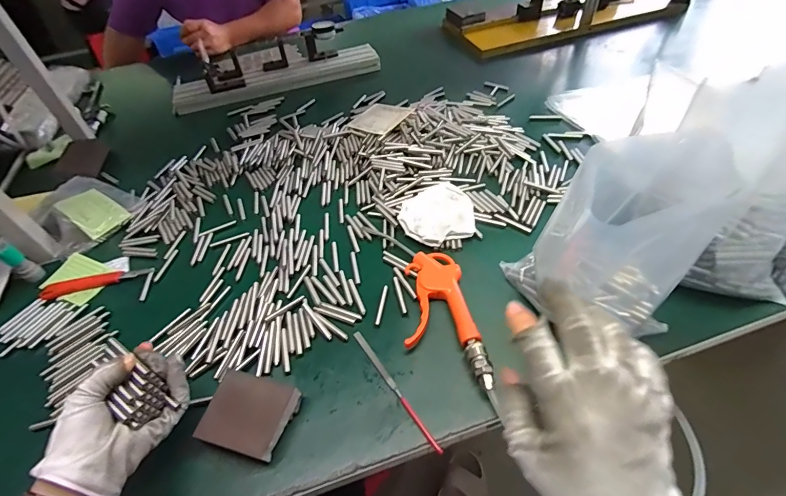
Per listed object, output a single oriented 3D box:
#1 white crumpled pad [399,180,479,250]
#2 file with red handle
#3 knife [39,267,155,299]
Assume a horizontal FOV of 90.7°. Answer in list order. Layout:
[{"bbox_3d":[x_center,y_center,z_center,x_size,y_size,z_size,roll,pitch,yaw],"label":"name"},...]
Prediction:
[{"bbox_3d":[0.063,-0.050,0.553,0.108,0.024,0.104,-18,48,-8],"label":"white crumpled pad"},{"bbox_3d":[0.000,0.144,0.405,0.008,0.004,0.154,-29,50,-18],"label":"file with red handle"},{"bbox_3d":[-0.411,0.045,0.541,0.146,0.009,0.023,-15,47,-6],"label":"knife"}]

